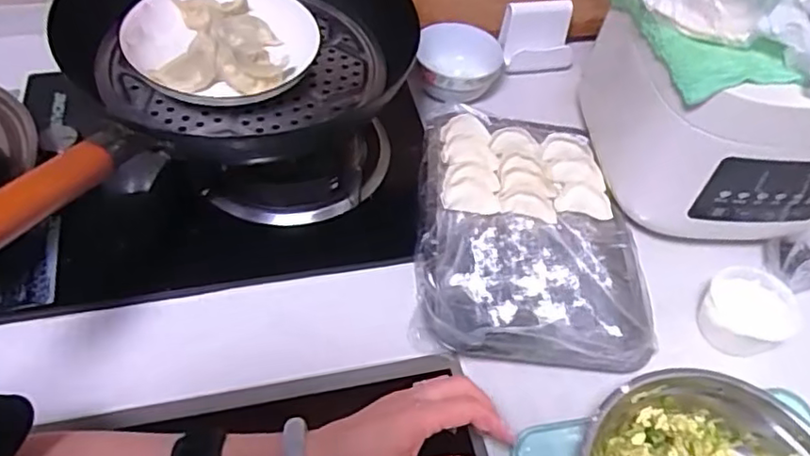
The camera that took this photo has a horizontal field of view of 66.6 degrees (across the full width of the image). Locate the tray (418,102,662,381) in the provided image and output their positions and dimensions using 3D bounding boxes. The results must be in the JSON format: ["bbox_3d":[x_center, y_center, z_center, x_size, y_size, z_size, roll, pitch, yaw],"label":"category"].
[{"bbox_3d":[0.122,-0.004,0.607,0.206,0.032,0.285,6,52,-1],"label":"tray"}]

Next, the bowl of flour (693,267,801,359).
[{"bbox_3d":[0.314,0.076,0.563,0.073,0.048,0.068,3,52,-3],"label":"bowl of flour"}]

